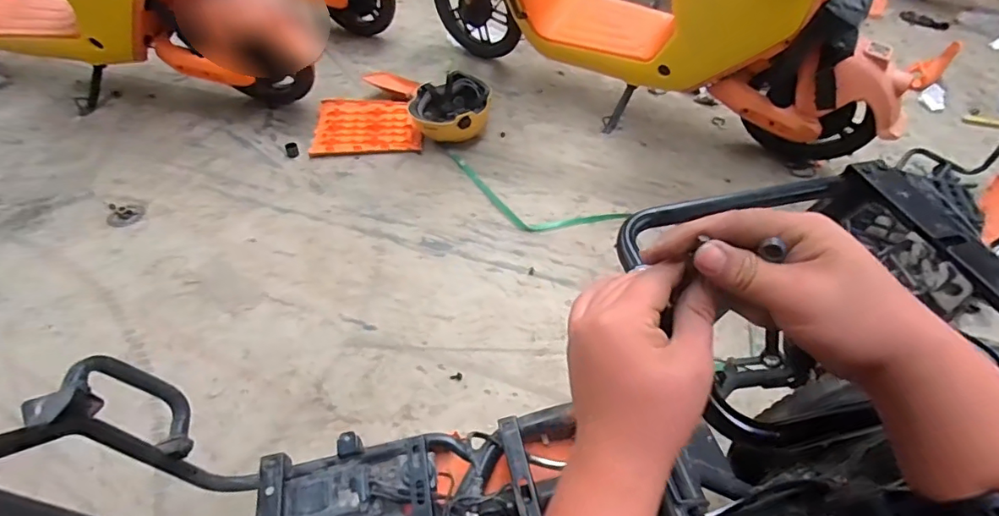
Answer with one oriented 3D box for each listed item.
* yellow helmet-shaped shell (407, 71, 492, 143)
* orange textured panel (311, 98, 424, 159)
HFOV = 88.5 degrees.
[{"bbox_3d":[-0.143,-0.437,1.562,0.232,0.148,0.219,16,48,12],"label":"yellow helmet-shaped shell"},{"bbox_3d":[-0.420,-0.425,1.631,0.323,0.018,0.277,-7,52,-7],"label":"orange textured panel"}]

